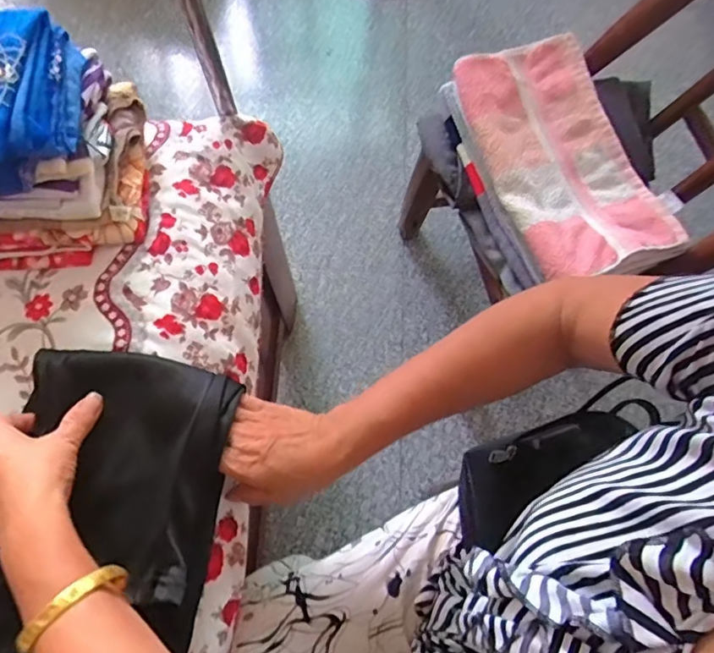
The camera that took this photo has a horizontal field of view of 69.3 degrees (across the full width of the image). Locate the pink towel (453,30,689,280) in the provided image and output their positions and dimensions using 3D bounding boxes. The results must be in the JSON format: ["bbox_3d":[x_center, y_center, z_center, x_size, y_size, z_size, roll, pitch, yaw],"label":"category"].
[{"bbox_3d":[0.250,-0.213,0.634,0.163,0.043,0.307,-16,70,-7],"label":"pink towel"}]

